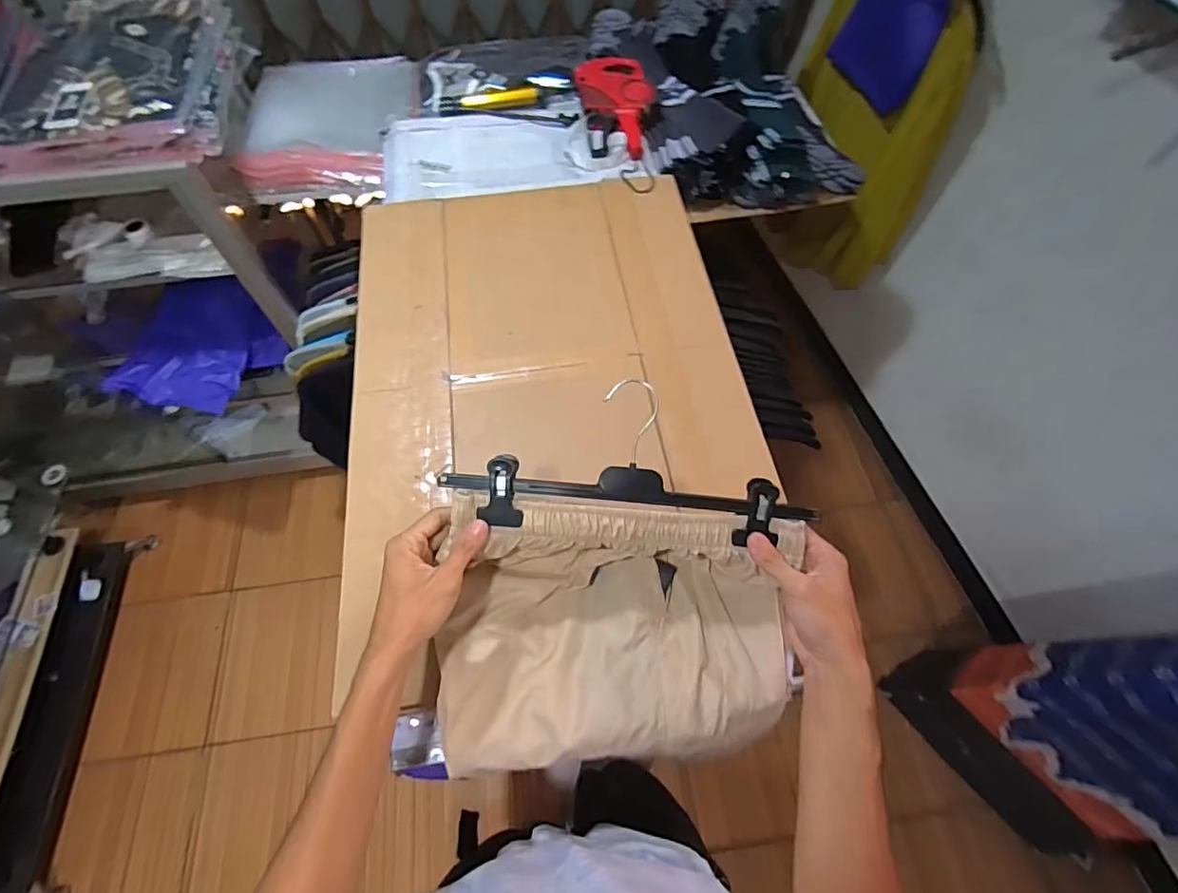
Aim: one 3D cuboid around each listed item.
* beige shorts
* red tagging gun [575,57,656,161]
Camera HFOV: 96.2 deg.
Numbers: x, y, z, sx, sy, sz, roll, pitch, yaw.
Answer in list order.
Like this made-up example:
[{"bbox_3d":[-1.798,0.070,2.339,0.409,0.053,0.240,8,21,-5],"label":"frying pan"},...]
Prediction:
[{"bbox_3d":[0.026,0.180,0.490,0.325,0.125,0.213,3,63,1],"label":"beige shorts"},{"bbox_3d":[0.060,-0.603,0.919,0.105,0.053,0.213,-23,66,-12],"label":"red tagging gun"}]

